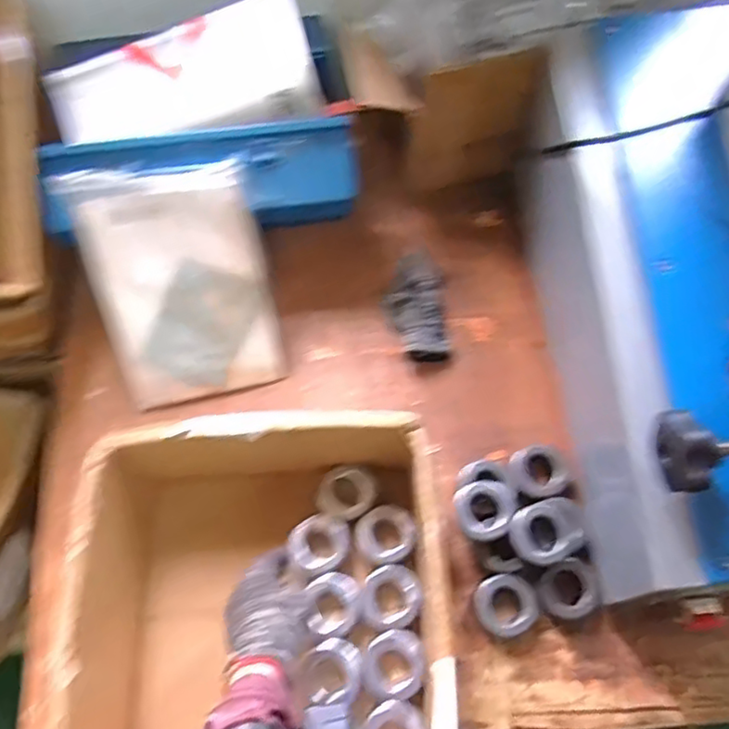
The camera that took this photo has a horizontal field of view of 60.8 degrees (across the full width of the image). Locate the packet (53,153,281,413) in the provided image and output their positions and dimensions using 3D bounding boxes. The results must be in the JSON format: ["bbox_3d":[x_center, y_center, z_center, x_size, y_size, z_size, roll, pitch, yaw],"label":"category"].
[{"bbox_3d":[-0.208,-0.088,0.716,0.191,0.274,0.025,-14,24,-6],"label":"packet"}]

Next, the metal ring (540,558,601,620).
[{"bbox_3d":[0.215,0.235,0.650,0.060,0.017,0.061,0,91,14],"label":"metal ring"}]

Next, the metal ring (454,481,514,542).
[{"bbox_3d":[0.126,0.153,0.657,0.061,0.023,0.062,-7,59,13],"label":"metal ring"}]

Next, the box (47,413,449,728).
[{"bbox_3d":[-0.091,0.232,0.600,0.316,0.181,0.323,-4,68,1],"label":"box"}]

